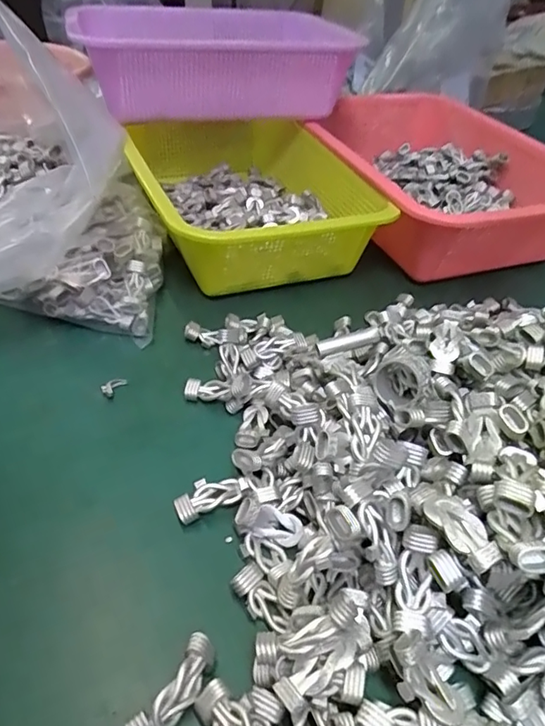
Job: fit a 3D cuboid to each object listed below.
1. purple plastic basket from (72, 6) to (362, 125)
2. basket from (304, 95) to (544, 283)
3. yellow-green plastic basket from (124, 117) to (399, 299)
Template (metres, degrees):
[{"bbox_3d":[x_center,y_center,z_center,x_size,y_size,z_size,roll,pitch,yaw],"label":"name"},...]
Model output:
[{"bbox_3d":[-0.065,-0.308,0.564,0.242,0.077,0.213,-9,42,-15],"label":"purple plastic basket"},{"bbox_3d":[0.179,-0.197,0.578,0.220,0.077,0.309,-3,41,-9],"label":"basket"},{"bbox_3d":[-0.024,-0.154,0.505,0.198,0.086,0.257,-11,42,-17],"label":"yellow-green plastic basket"}]

